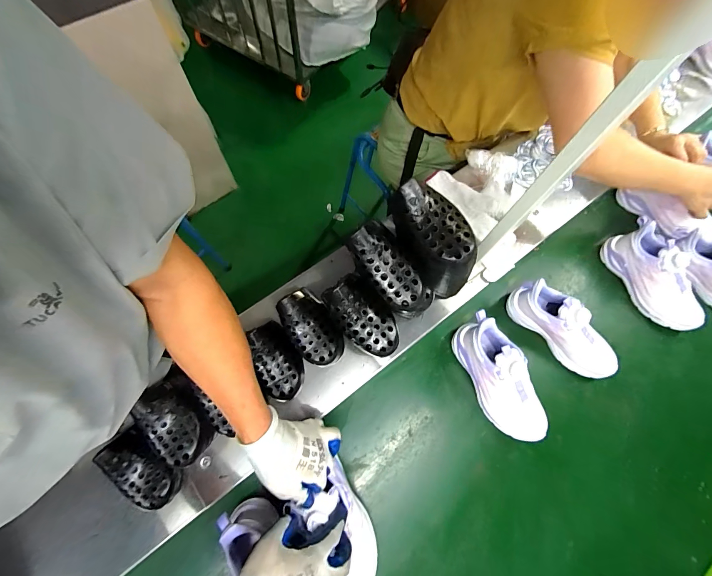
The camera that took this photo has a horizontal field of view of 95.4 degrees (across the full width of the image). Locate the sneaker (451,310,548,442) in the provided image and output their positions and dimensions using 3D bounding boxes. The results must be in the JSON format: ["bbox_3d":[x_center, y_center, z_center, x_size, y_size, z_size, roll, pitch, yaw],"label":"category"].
[{"bbox_3d":[0.245,0.160,0.562,0.078,0.120,0.217,-28,72,-9],"label":"sneaker"}]

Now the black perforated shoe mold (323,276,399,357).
[{"bbox_3d":[0.009,0.050,0.511,0.070,0.060,0.142,-41,102,2],"label":"black perforated shoe mold"}]

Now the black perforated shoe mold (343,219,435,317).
[{"bbox_3d":[0.056,-0.020,0.500,0.079,0.069,0.173,-42,101,-17],"label":"black perforated shoe mold"}]

